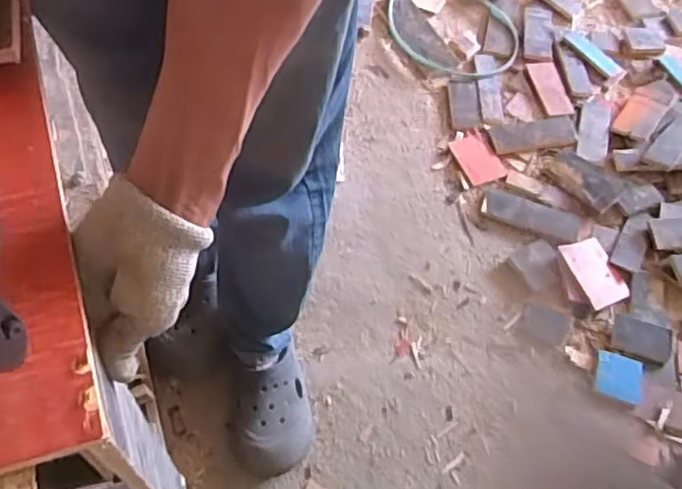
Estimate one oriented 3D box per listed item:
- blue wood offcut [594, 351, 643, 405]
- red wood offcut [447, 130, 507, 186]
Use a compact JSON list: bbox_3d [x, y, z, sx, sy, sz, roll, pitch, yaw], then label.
[{"bbox_3d":[0.460,0.219,1.077,0.071,0.010,0.075,7,82,18],"label":"blue wood offcut"},{"bbox_3d":[0.271,-0.174,1.311,0.081,0.011,0.124,-17,62,-14],"label":"red wood offcut"}]

